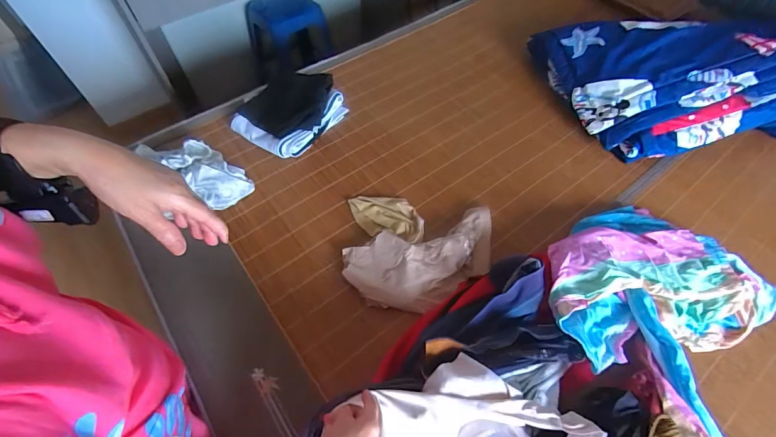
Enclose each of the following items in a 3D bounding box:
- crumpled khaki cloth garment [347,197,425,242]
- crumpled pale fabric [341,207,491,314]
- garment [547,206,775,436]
[{"bbox_3d":[-0.006,-0.004,0.847,0.181,0.029,0.106,16,58,11],"label":"crumpled khaki cloth garment"},{"bbox_3d":[0.087,0.081,0.781,0.340,0.048,0.185,-22,59,-13],"label":"crumpled pale fabric"},{"bbox_3d":[0.507,0.171,0.694,0.459,0.085,0.429,-39,64,-22],"label":"garment"}]

